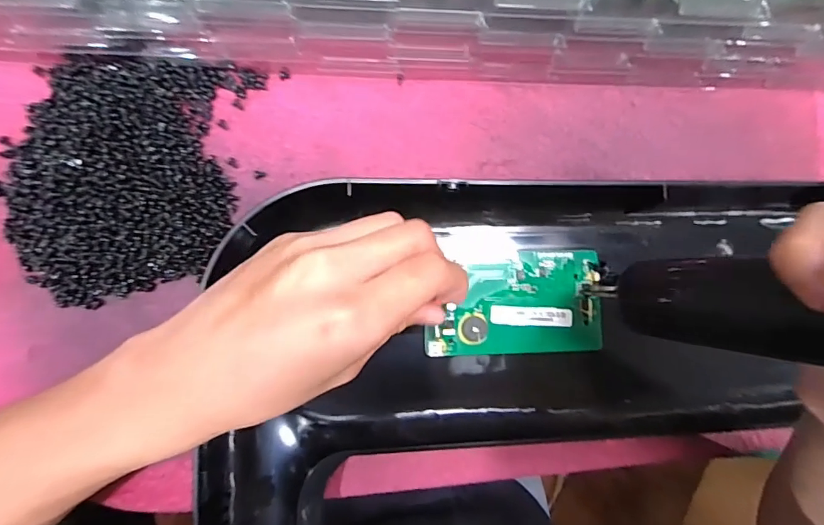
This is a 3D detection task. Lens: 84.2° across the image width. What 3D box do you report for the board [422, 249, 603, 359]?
[{"bbox_3d":[0.061,0.024,0.270,0.104,0.010,0.059,-1,84,-7],"label":"board"}]

